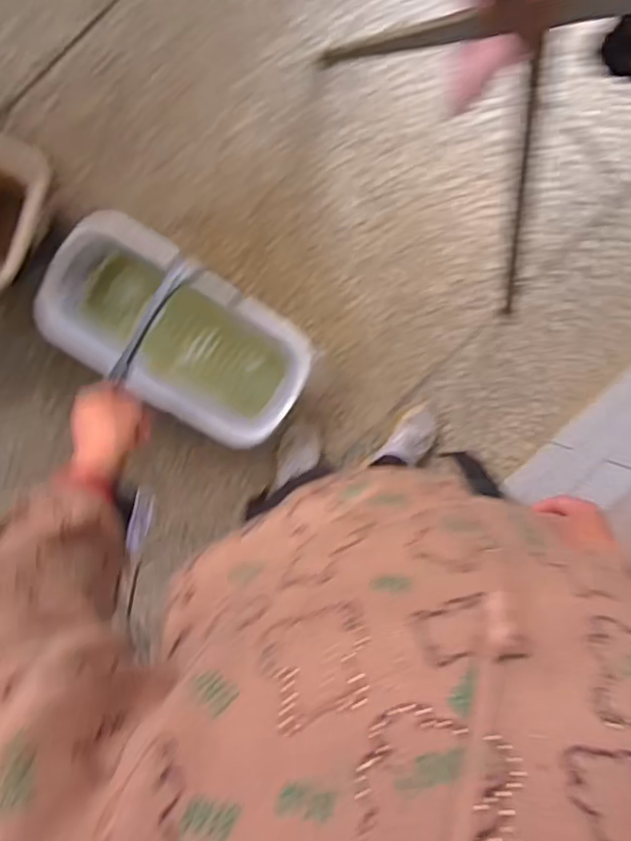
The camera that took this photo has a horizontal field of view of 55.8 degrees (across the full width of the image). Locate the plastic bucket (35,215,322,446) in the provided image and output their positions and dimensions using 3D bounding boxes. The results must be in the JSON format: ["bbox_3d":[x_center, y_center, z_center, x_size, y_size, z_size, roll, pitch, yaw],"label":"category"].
[{"bbox_3d":[-0.282,-0.174,1.208,0.538,0.362,0.283,31,96,-4],"label":"plastic bucket"}]

